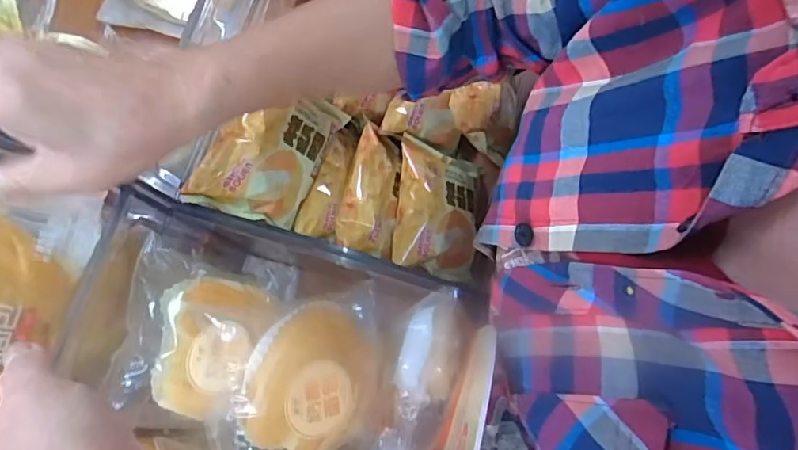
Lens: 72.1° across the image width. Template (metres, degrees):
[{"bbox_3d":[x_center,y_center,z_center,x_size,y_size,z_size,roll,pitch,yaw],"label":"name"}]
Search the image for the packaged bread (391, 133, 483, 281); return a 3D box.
[{"bbox_3d":[0.035,-0.014,0.525,0.087,0.042,0.122,14,74,-33],"label":"packaged bread"}]

